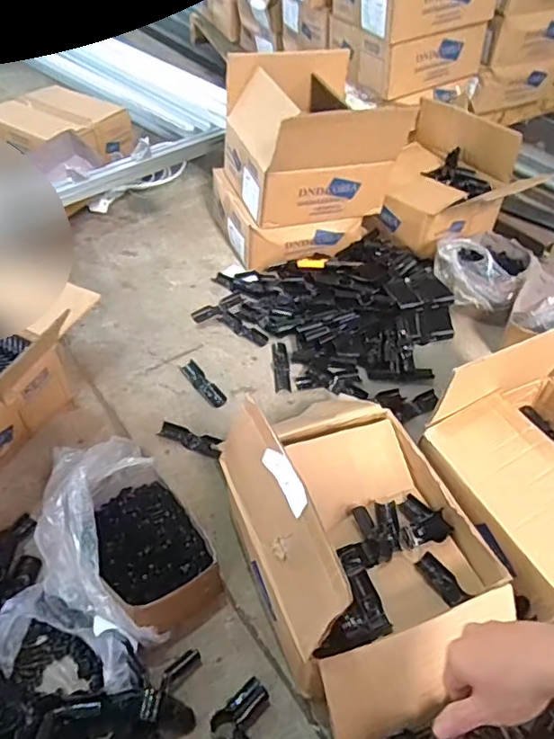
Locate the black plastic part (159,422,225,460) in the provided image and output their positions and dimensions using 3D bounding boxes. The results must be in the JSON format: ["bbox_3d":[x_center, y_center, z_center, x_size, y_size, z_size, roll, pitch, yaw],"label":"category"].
[{"bbox_3d":[-0.154,0.125,1.019,0.120,0.014,0.033,18,47,14],"label":"black plastic part"}]

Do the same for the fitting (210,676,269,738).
[{"bbox_3d":[-0.032,0.444,0.701,0.078,0.024,0.085,-30,54,-28],"label":"fitting"}]

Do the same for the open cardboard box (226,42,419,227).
[{"bbox_3d":[0.084,-0.531,1.306,0.356,0.253,0.309,-13,48,-16],"label":"open cardboard box"}]

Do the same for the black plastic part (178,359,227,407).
[{"bbox_3d":[-0.145,0.026,1.114,0.038,0.019,0.141,-26,52,-26],"label":"black plastic part"}]

